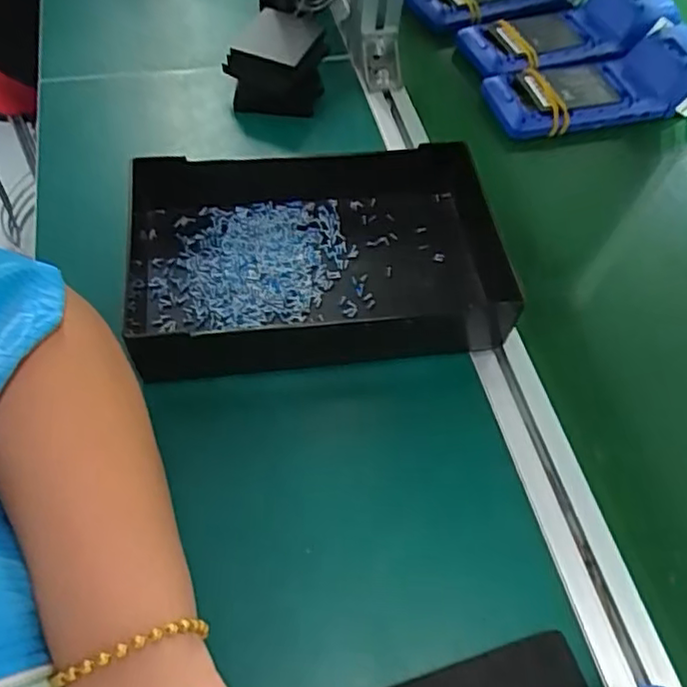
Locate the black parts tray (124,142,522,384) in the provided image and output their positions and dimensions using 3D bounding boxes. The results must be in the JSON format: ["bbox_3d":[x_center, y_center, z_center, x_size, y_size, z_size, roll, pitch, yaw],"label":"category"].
[{"bbox_3d":[-0.017,-0.061,0.462,0.261,0.055,0.164,-4,57,-7],"label":"black parts tray"}]

